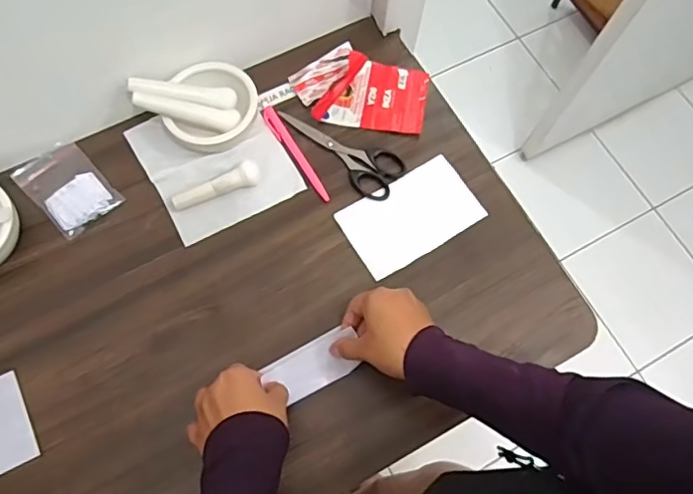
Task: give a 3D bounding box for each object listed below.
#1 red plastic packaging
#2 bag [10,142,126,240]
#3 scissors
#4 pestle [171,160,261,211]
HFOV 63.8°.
[{"bbox_3d":[0.017,-0.183,0.618,0.149,0.044,0.090,7,69,1],"label":"red plastic packaging"},{"bbox_3d":[-0.289,-0.063,0.579,0.068,0.015,0.096,-42,76,-16],"label":"bag"},{"bbox_3d":[-0.004,-0.112,0.608,0.150,0.005,0.058,41,73,12],"label":"scissors"},{"bbox_3d":[-0.133,-0.060,0.575,0.093,0.022,0.023,-23,72,-10],"label":"pestle"}]

